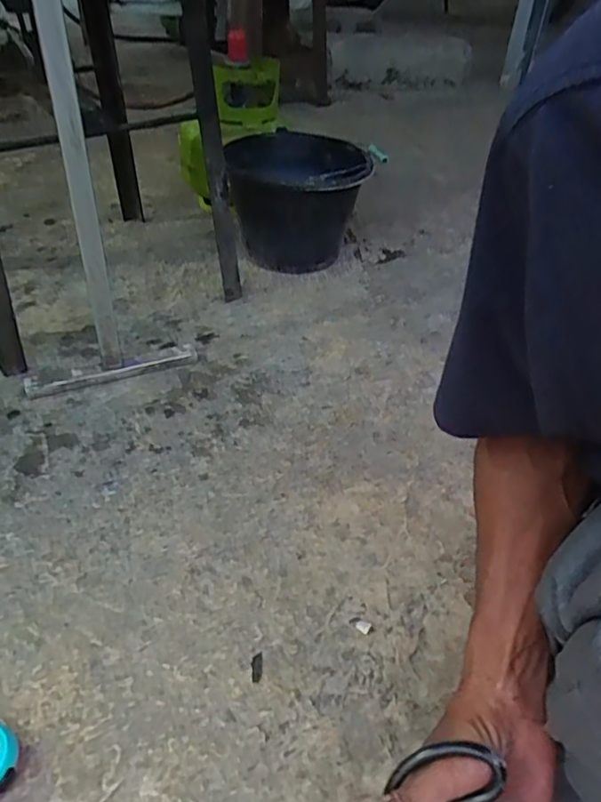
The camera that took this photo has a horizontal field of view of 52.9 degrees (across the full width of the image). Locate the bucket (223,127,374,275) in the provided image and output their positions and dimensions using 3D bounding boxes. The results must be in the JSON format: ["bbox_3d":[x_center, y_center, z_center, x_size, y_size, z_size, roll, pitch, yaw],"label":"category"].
[{"bbox_3d":[-0.014,-0.378,1.172,0.237,0.213,0.285,-7,41,-16],"label":"bucket"}]

